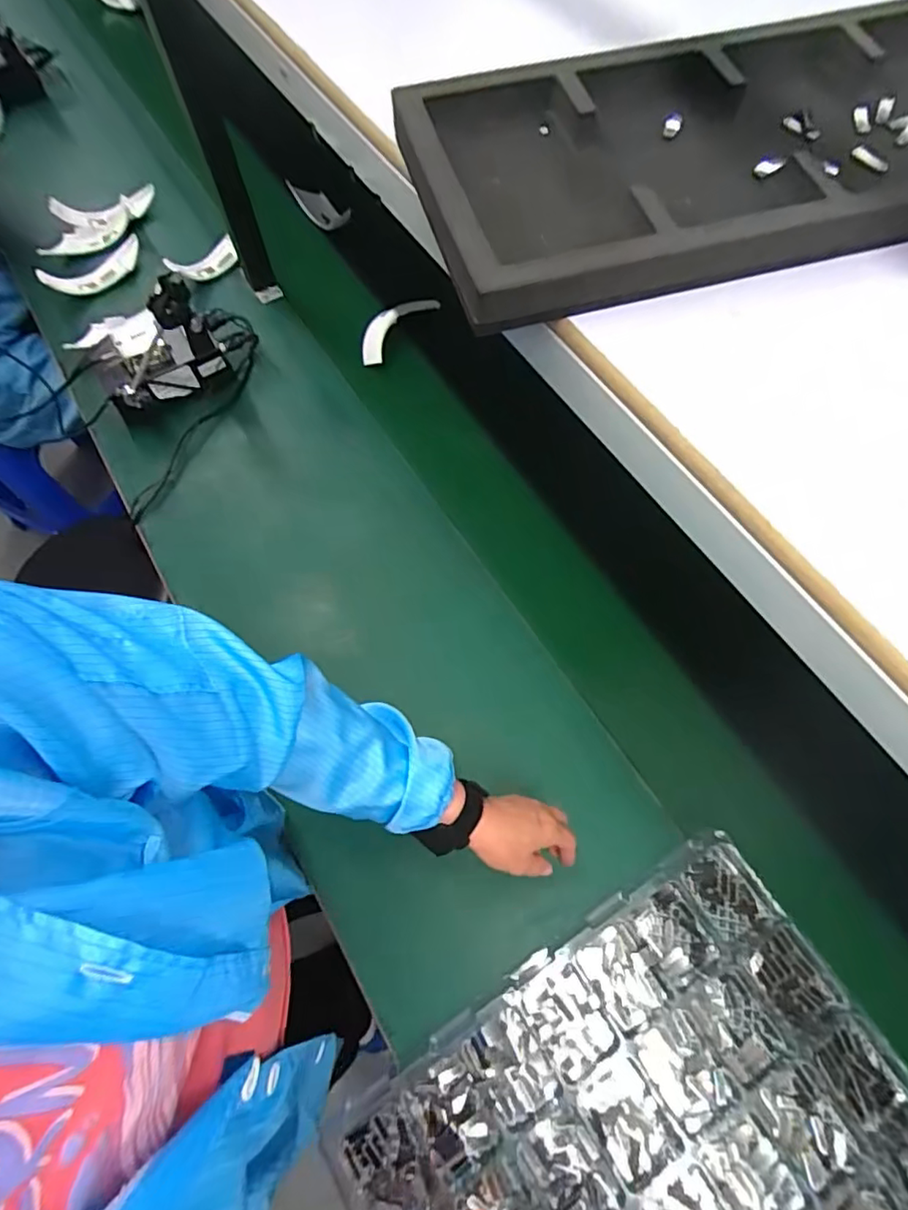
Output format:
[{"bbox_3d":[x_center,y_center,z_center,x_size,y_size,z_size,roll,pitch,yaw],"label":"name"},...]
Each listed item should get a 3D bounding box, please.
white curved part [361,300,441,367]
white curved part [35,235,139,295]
[{"bbox_3d":[-0.096,-0.469,0.965,0.042,0.058,0.170,36,72,15],"label":"white curved part"},{"bbox_3d":[-0.631,-0.598,1.020,0.070,0.030,0.188,42,69,11],"label":"white curved part"}]

